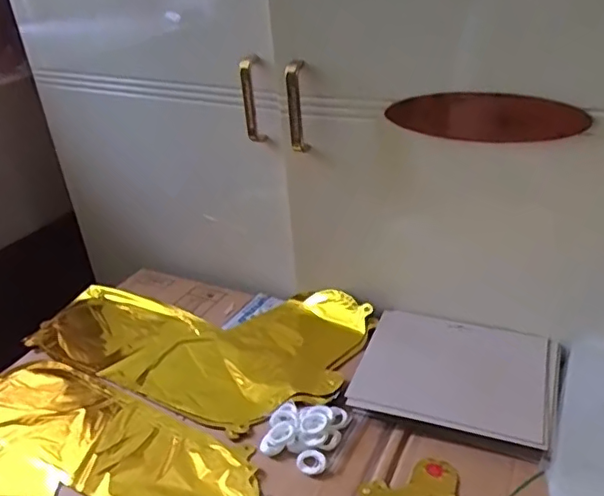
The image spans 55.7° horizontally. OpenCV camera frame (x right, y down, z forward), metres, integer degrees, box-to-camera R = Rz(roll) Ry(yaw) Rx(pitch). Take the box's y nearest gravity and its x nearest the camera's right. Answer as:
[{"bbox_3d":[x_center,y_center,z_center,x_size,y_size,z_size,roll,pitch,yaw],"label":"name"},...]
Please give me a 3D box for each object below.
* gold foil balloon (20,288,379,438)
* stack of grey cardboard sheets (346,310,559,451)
[{"bbox_3d":[-0.131,0.105,0.731,0.395,0.027,0.244,13,36,28],"label":"gold foil balloon"},{"bbox_3d":[0.167,0.131,0.617,0.194,0.015,0.159,8,34,22],"label":"stack of grey cardboard sheets"}]

